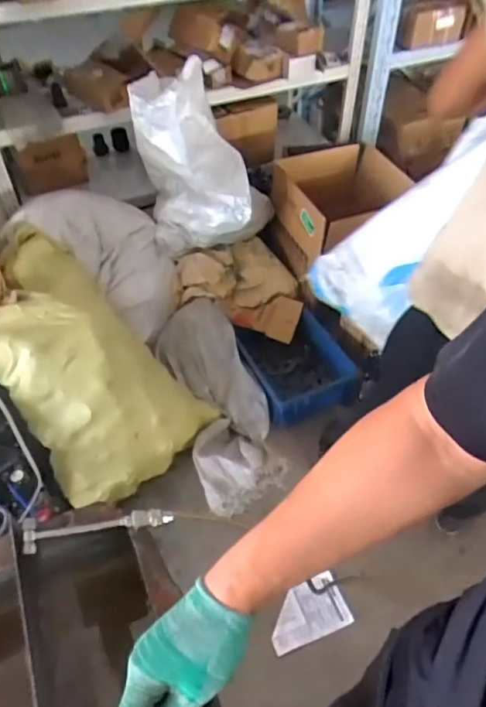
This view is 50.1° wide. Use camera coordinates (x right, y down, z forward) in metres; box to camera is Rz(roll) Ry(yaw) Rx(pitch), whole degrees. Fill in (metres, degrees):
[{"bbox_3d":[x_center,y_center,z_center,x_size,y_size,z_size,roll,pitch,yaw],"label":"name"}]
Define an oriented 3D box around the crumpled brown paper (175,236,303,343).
[{"bbox_3d":[0.019,-0.273,1.875,0.451,0.140,0.328,21,52,18],"label":"crumpled brown paper"}]

